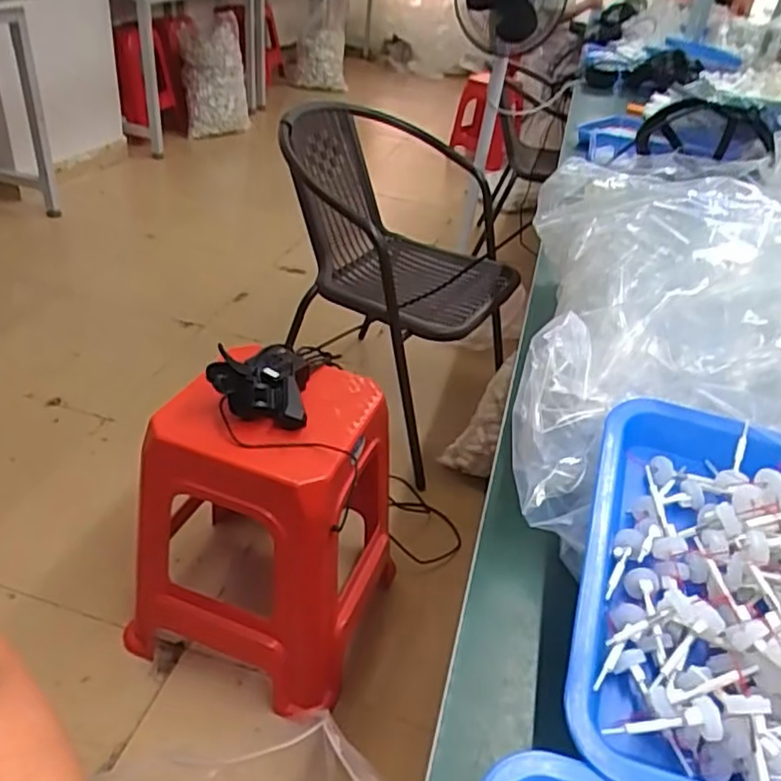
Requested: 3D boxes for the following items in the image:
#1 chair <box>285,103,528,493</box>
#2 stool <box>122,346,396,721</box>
[{"bbox_3d":[-0.002,-0.309,1.710,0.550,0.655,0.616,21,38,18],"label":"chair"},{"bbox_3d":[-0.194,0.212,1.154,0.351,0.462,0.371,16,37,13],"label":"stool"}]

